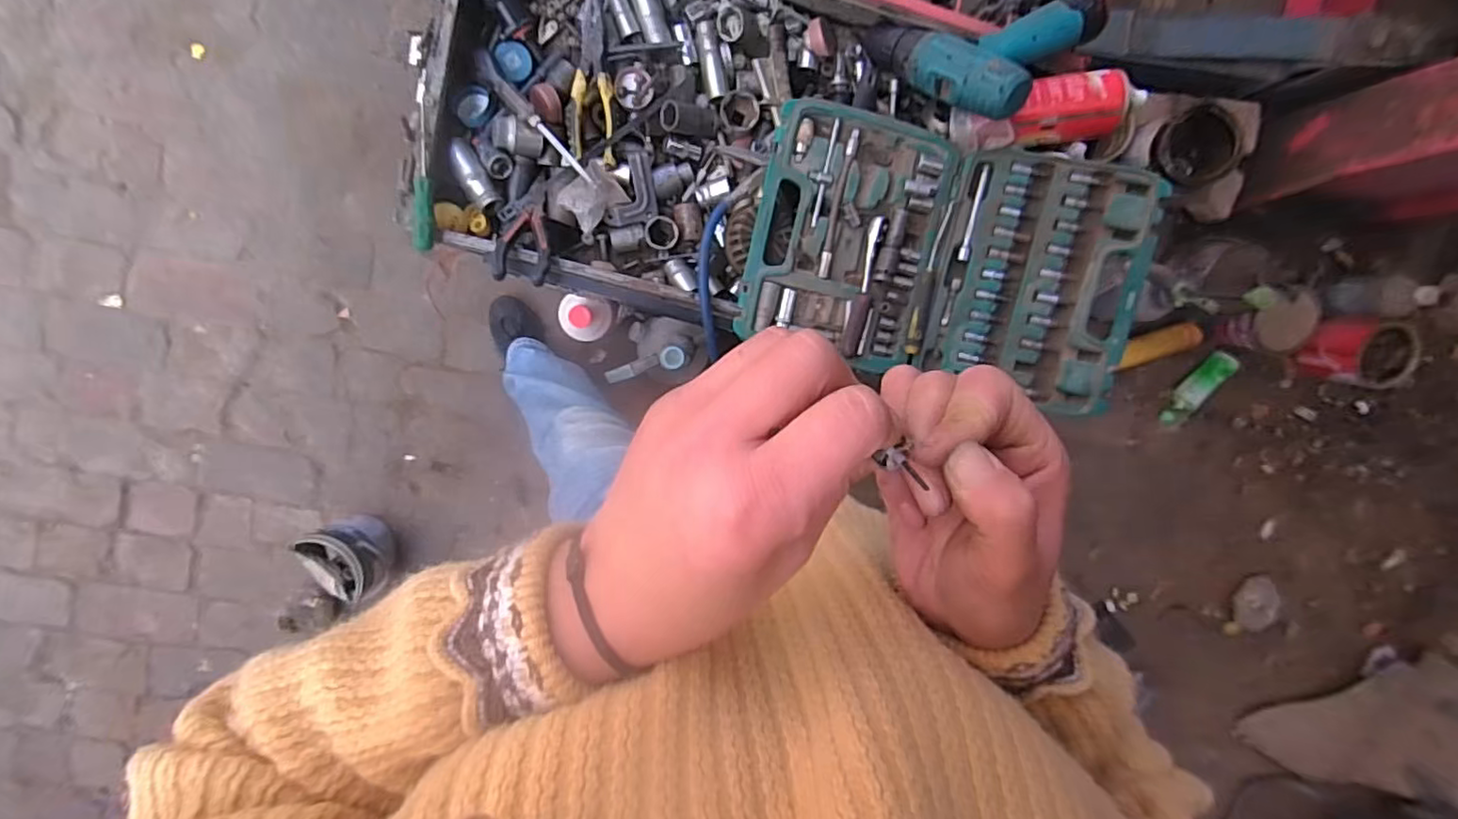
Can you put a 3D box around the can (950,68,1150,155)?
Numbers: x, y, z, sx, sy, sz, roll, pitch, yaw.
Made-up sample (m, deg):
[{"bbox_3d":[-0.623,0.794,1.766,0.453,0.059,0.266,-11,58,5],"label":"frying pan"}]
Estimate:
[{"bbox_3d":[0.327,-0.305,0.633,0.188,0.056,0.064,-9,93,10],"label":"can"}]

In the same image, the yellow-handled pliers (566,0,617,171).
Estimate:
[{"bbox_3d":[-0.145,-0.351,0.629,0.047,0.021,0.196,-3,98,-7],"label":"yellow-handled pliers"}]

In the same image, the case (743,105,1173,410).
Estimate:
[{"bbox_3d":[0.213,-0.155,0.623,0.373,0.099,0.248,13,95,-8],"label":"case"}]

